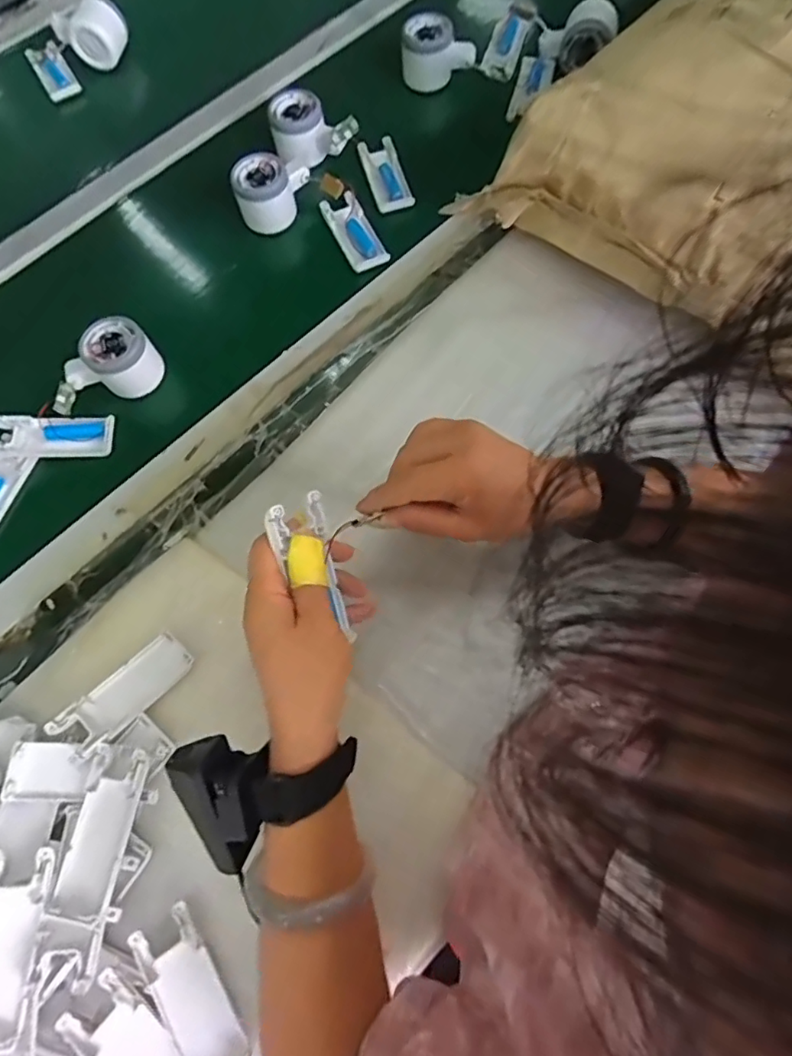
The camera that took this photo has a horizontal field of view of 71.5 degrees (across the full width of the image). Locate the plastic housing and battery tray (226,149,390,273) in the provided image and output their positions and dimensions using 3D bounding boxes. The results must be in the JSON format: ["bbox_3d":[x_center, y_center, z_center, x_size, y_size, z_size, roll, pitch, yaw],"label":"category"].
[{"bbox_3d":[-0.085,-0.334,0.585,0.172,0.054,0.080,26,73,-5],"label":"plastic housing and battery tray"}]

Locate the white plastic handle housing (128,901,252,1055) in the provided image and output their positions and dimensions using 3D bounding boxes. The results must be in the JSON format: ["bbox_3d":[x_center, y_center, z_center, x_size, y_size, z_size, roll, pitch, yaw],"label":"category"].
[{"bbox_3d":[-0.136,0.311,0.361,0.039,0.014,0.105,-30,72,-8],"label":"white plastic handle housing"}]

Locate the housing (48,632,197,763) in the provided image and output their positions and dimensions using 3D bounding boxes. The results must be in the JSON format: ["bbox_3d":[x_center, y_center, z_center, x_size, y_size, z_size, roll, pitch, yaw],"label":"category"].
[{"bbox_3d":[-0.204,0.125,0.414,0.101,0.018,0.039,-43,75,-12],"label":"housing"}]

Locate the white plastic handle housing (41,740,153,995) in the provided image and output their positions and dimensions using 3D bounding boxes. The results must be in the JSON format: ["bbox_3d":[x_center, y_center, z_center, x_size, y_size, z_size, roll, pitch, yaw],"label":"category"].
[{"bbox_3d":[-0.203,0.221,0.372,0.042,0.027,0.131,5,71,4],"label":"white plastic handle housing"}]

